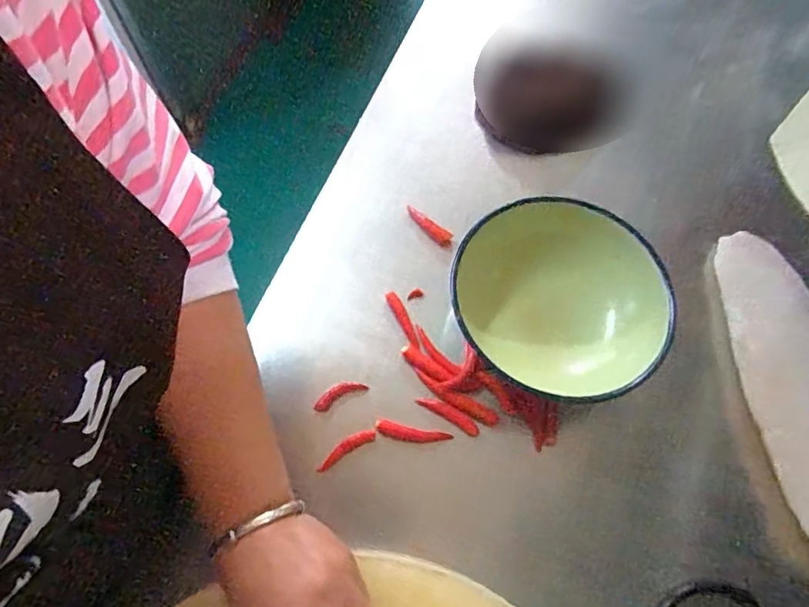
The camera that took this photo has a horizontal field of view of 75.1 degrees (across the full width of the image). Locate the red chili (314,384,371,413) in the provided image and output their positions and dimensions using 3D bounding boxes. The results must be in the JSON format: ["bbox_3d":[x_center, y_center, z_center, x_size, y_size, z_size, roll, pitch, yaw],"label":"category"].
[{"bbox_3d":[-0.057,0.080,0.464,0.048,0.013,0.013,-26,70,-12],"label":"red chili"}]

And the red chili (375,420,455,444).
[{"bbox_3d":[0.007,0.113,0.452,0.064,0.011,0.014,12,67,3],"label":"red chili"}]

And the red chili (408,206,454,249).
[{"bbox_3d":[0.024,-0.078,0.531,0.059,0.008,0.013,40,72,14],"label":"red chili"}]

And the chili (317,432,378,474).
[{"bbox_3d":[-0.050,0.123,0.445,0.055,0.011,0.012,-29,71,-13],"label":"chili"}]

